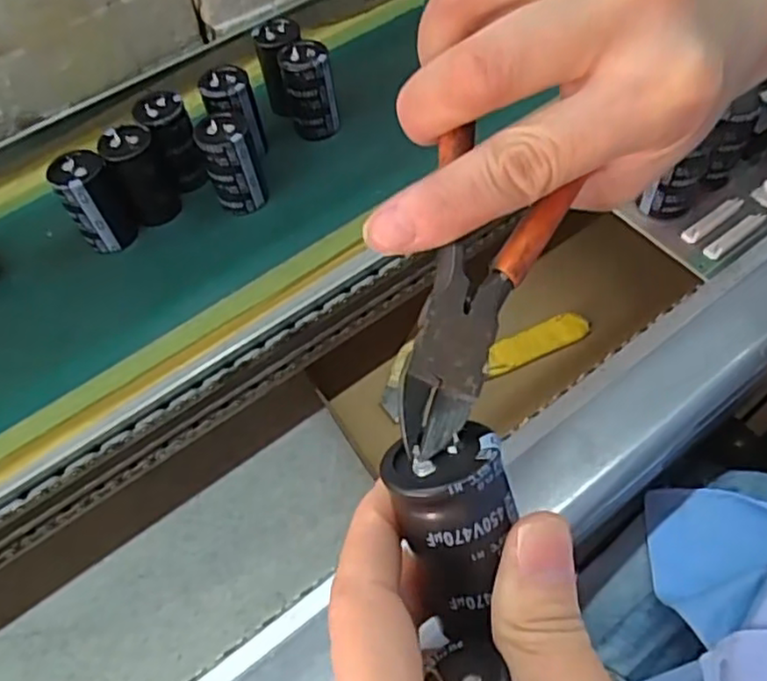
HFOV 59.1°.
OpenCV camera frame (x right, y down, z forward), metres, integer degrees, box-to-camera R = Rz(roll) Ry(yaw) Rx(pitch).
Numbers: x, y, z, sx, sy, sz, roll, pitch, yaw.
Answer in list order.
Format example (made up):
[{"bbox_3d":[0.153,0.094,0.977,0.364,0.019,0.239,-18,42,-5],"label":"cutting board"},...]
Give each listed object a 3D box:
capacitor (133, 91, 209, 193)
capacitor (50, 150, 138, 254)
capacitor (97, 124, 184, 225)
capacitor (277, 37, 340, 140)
[{"bbox_3d":[-0.123,-0.116,0.396,0.026,0.052,0.023,-21,59,-9],"label":"capacitor"},{"bbox_3d":[-0.160,-0.077,0.376,0.030,0.050,0.027,-28,60,-13],"label":"capacitor"},{"bbox_3d":[-0.138,-0.094,0.383,0.027,0.050,0.023,-29,61,-14],"label":"capacitor"},{"bbox_3d":[-0.045,-0.152,0.416,0.029,0.055,0.028,-16,59,-6],"label":"capacitor"}]

